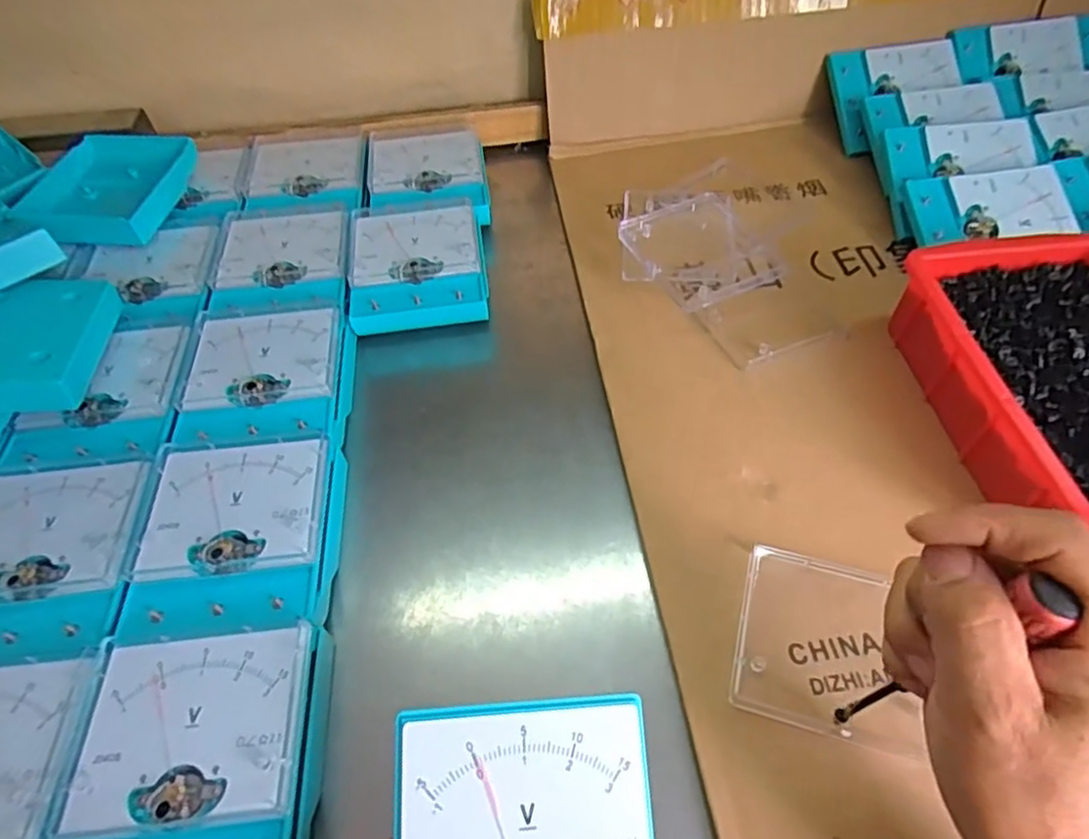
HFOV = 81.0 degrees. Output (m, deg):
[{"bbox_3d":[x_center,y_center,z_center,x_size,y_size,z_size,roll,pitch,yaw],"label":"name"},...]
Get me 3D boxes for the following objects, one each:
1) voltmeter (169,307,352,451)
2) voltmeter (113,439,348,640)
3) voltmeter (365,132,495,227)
[{"bbox_3d":[-0.185,-0.022,0.435,0.100,0.046,0.115,-8,53,0],"label":"voltmeter"},{"bbox_3d":[-0.171,0.070,0.365,0.098,0.045,0.113,-6,54,1],"label":"voltmeter"},{"bbox_3d":[-0.101,-0.208,0.567,0.100,0.045,0.132,-9,54,-1],"label":"voltmeter"}]

